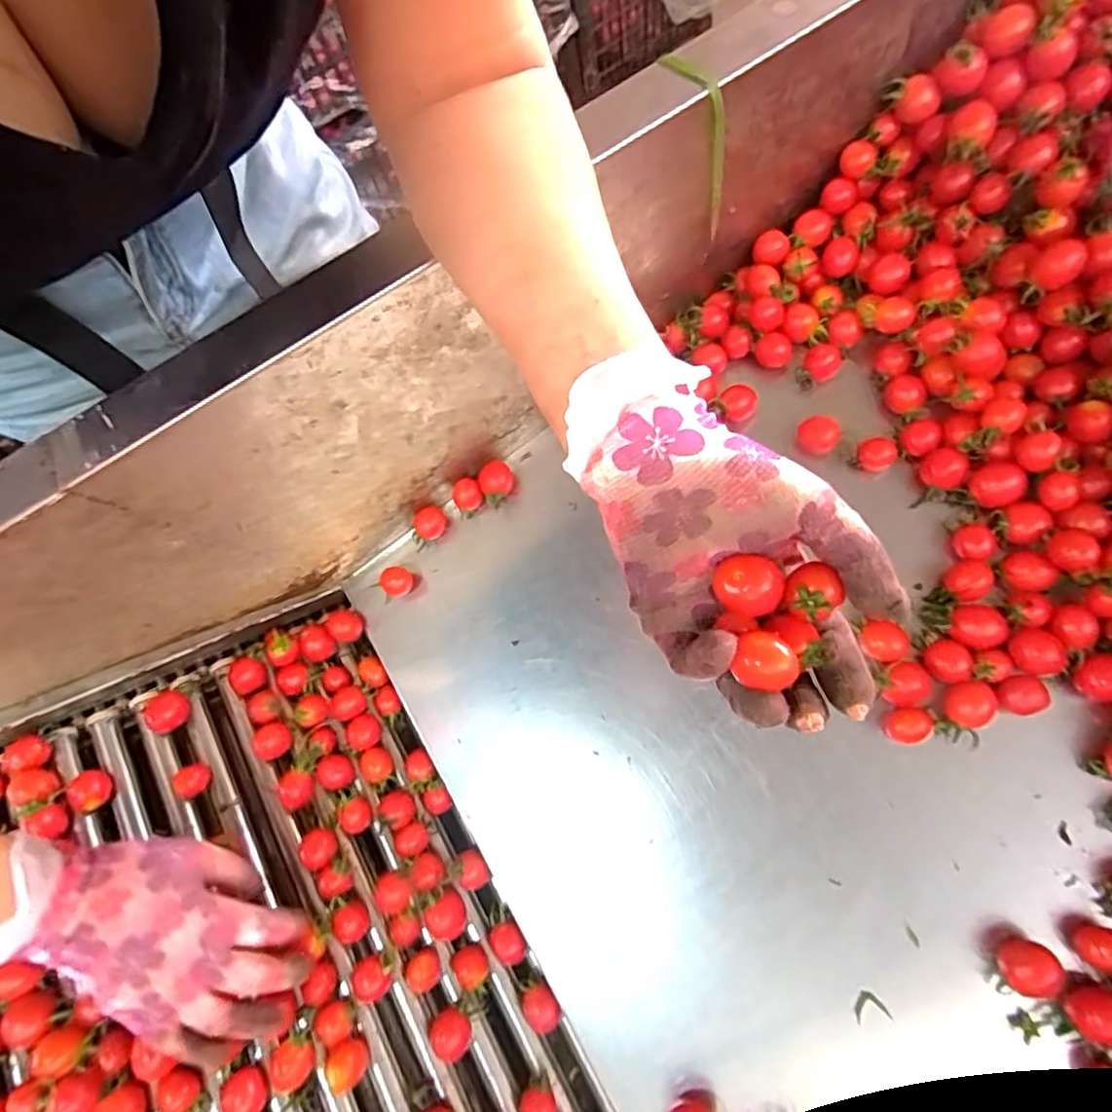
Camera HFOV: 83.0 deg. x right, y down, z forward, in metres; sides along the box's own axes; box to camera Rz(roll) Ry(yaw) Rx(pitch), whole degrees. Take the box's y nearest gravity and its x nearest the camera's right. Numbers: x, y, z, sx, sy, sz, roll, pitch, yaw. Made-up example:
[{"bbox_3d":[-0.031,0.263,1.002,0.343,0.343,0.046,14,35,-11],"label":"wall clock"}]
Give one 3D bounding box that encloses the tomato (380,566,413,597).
[{"bbox_3d":[-0.139,0.024,0.549,0.026,0.022,0.024,1,68,-1],"label":"tomato"}]

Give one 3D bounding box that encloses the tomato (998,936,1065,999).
[{"bbox_3d":[0.279,0.245,0.375,0.025,0.032,0.028,18,68,6],"label":"tomato"}]

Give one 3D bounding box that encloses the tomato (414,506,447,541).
[{"bbox_3d":[-0.111,-0.027,0.556,0.027,0.024,0.025,1,68,-1],"label":"tomato"}]

